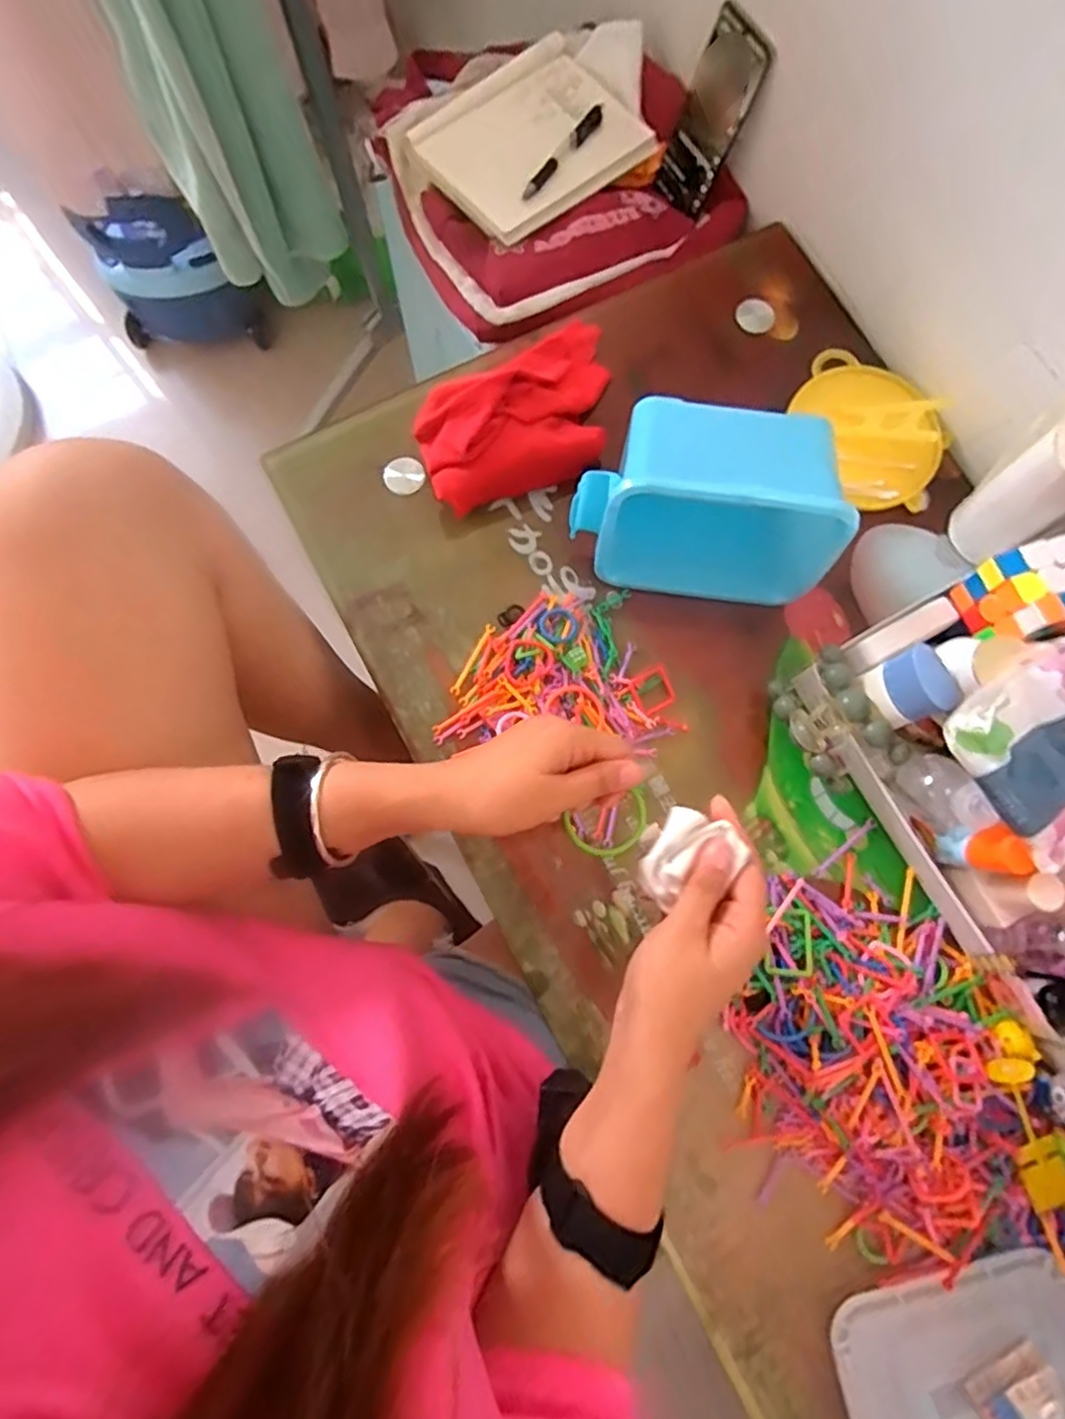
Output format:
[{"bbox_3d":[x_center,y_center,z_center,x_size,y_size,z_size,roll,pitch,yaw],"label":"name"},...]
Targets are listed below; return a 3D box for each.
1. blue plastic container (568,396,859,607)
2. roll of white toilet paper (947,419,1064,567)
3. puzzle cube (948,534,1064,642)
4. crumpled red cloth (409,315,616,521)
[{"bbox_3d":[0.131,-0.160,0.531,0.194,0.116,0.105,8,78,1],"label":"blue plastic container"},{"bbox_3d":[0.375,-0.166,0.532,0.072,0.130,0.060,-38,79,-8],"label":"roll of white toilet paper"},{"bbox_3d":[0.339,-0.077,0.473,0.061,0.053,0.060,-17,78,-4],"label":"puzzle cube"},{"bbox_3d":[0.000,-0.249,0.592,0.214,0.078,0.119,-43,81,-9],"label":"crumpled red cloth"}]

